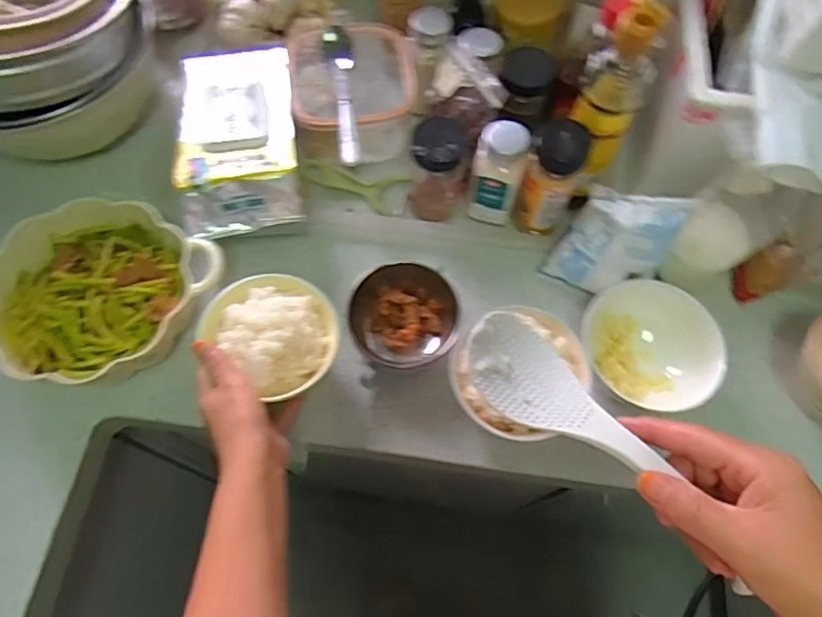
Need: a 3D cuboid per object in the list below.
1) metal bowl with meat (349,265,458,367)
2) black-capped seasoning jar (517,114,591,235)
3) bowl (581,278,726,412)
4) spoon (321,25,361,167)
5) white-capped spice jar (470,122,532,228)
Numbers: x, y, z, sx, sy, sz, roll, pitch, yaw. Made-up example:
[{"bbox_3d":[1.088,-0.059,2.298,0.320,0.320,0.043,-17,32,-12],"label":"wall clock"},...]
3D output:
[{"bbox_3d":[-0.006,0.011,0.580,0.103,0.044,0.107,1,66,-2],"label":"metal bowl with meat"},{"bbox_3d":[0.147,-0.127,0.600,0.060,0.130,0.056,1,66,-2],"label":"black-capped seasoning jar"},{"bbox_3d":[0.226,0.040,0.564,0.124,0.069,0.115,1,66,-2],"label":"bowl"},{"bbox_3d":[-0.070,-0.218,0.593,0.030,0.020,0.169,-6,66,-4],"label":"spoon"},{"bbox_3d":[0.090,-0.140,0.611,0.051,0.116,0.052,10,66,3],"label":"white-capped spice jar"}]

